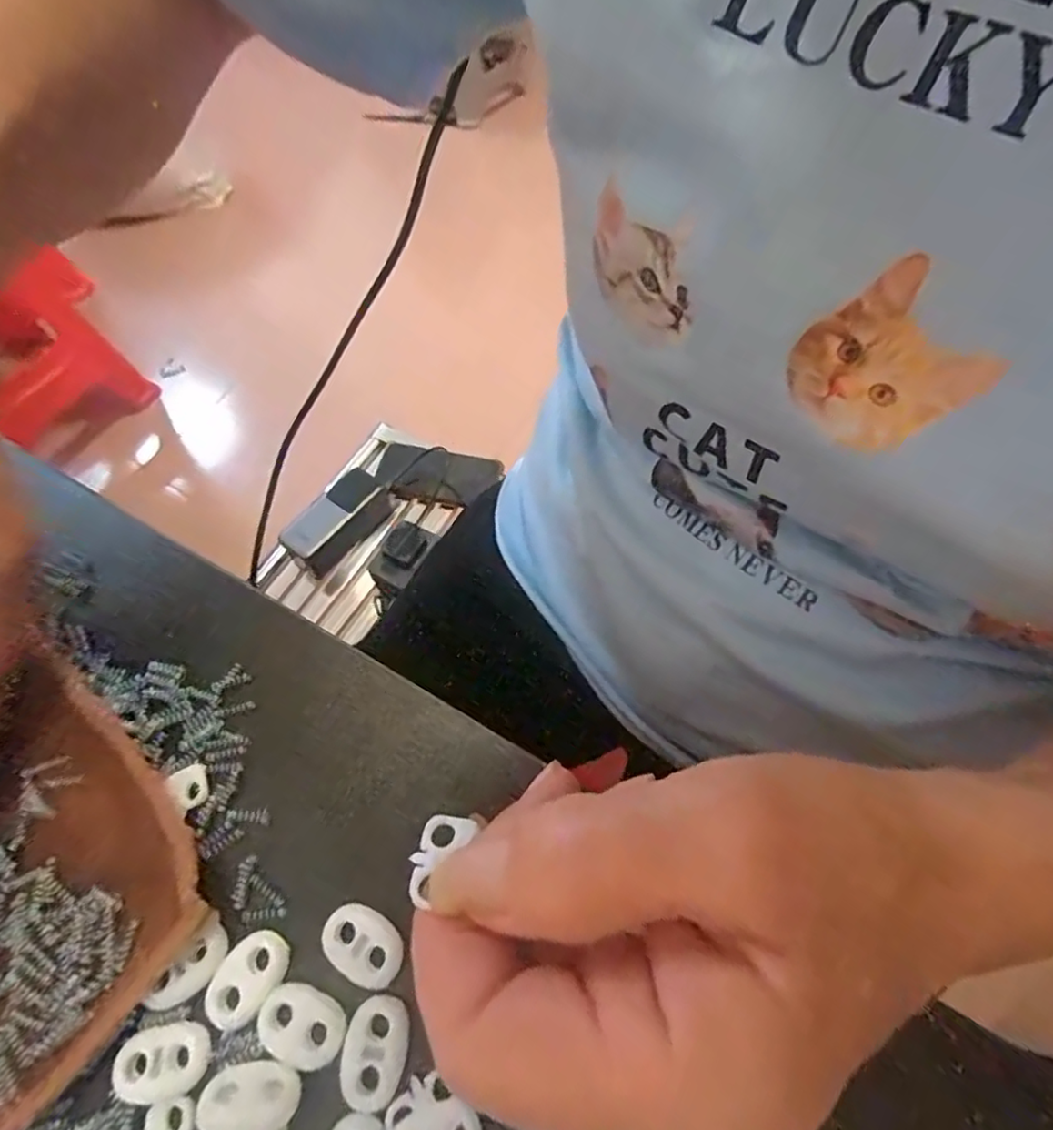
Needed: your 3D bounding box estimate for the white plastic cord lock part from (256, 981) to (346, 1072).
[{"bbox_3d":[-0.057,0.115,0.151,0.022,0.004,0.016,18,63,12],"label":"white plastic cord lock part"}]

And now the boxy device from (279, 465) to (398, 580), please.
[{"bbox_3d":[-0.224,-0.053,0.732,0.057,0.054,0.134,29,66,17],"label":"boxy device"}]

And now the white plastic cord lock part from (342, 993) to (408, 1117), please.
[{"bbox_3d":[-0.037,0.119,0.148,0.015,0.004,0.022,7,59,6],"label":"white plastic cord lock part"}]

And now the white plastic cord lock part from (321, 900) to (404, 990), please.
[{"bbox_3d":[-0.043,0.099,0.159,0.023,0.004,0.015,28,63,17],"label":"white plastic cord lock part"}]

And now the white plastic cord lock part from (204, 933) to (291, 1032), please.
[{"bbox_3d":[-0.073,0.107,0.157,0.015,0.004,0.022,27,65,16],"label":"white plastic cord lock part"}]

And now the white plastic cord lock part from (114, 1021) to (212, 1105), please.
[{"bbox_3d":[-0.090,0.122,0.149,0.022,0.004,0.015,-9,61,-3],"label":"white plastic cord lock part"}]

